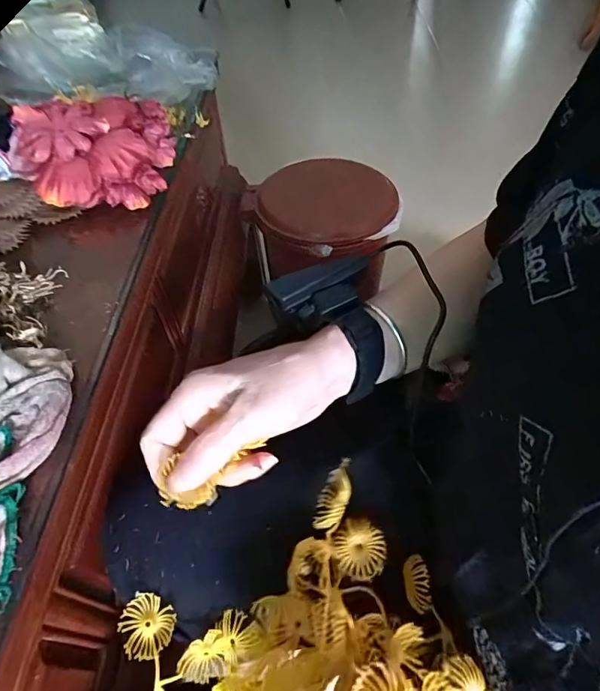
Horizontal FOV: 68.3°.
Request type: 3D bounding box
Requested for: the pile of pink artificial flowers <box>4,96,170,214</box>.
[{"bbox_3d":[-0.206,-0.204,0.446,0.144,0.063,0.145,-11,52,-6],"label":"pile of pink artificial flowers"}]

